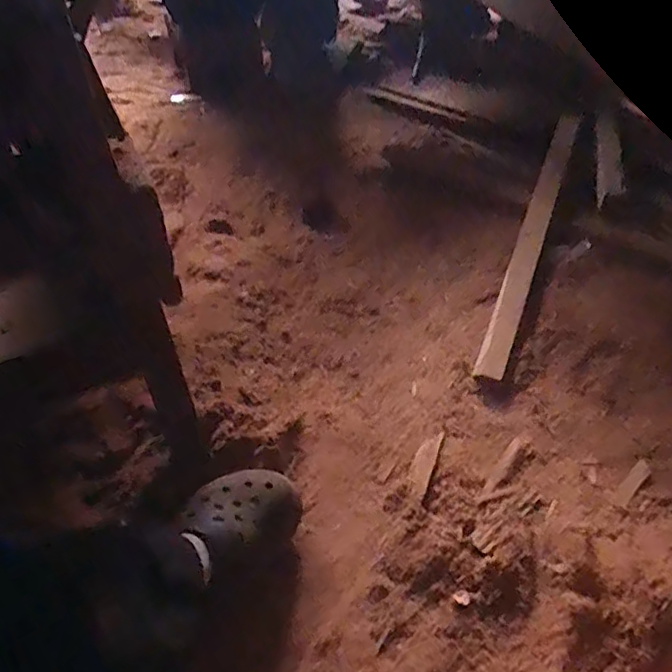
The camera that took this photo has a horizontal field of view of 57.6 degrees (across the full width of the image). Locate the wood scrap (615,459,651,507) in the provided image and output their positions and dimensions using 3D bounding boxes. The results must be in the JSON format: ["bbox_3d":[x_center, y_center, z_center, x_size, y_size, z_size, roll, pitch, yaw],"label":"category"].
[{"bbox_3d":[0.329,0.163,0.679,0.017,0.004,0.070,33,55,32],"label":"wood scrap"}]

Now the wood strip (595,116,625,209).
[{"bbox_3d":[0.496,-0.320,1.110,0.043,0.018,0.280,10,46,11],"label":"wood strip"}]

